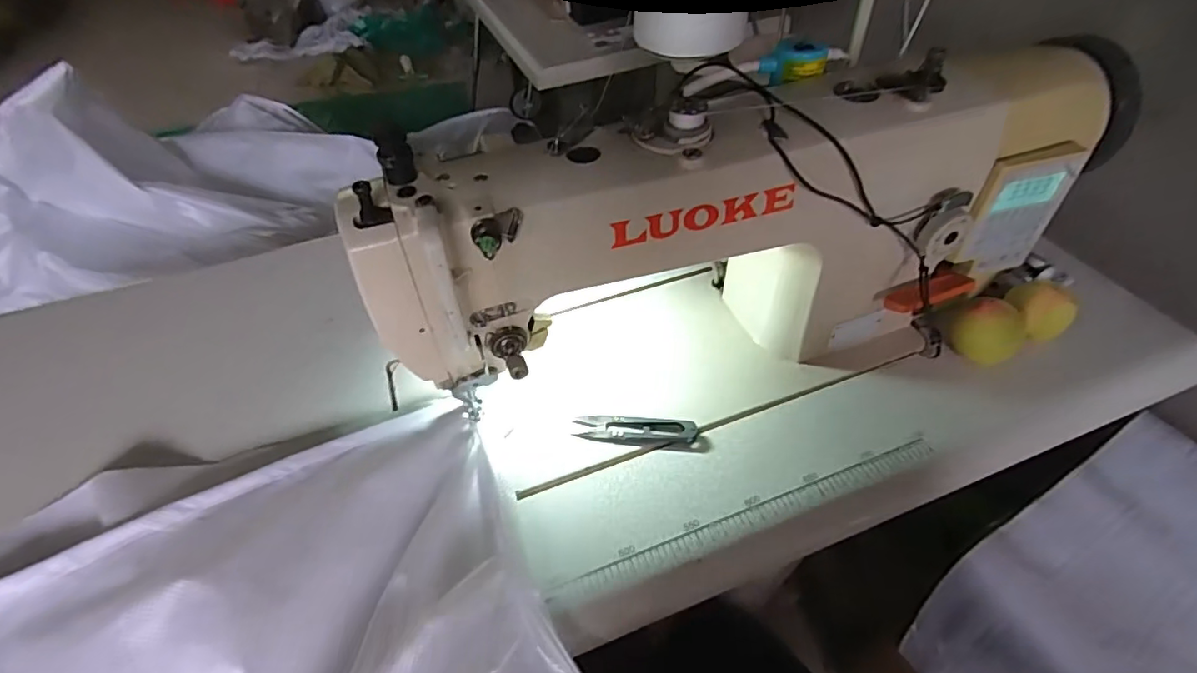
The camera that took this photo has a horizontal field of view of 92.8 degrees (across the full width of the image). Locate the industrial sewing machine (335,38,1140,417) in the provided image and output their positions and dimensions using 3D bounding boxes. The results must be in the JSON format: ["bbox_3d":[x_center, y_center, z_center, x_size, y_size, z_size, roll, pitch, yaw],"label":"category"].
[{"bbox_3d":[0.110,-0.087,0.461,0.542,0.242,0.181,-14,48,-10],"label":"industrial sewing machine"}]

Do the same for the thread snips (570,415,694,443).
[{"bbox_3d":[0.029,0.076,0.464,0.099,0.007,0.025,6,48,9],"label":"thread snips"}]

